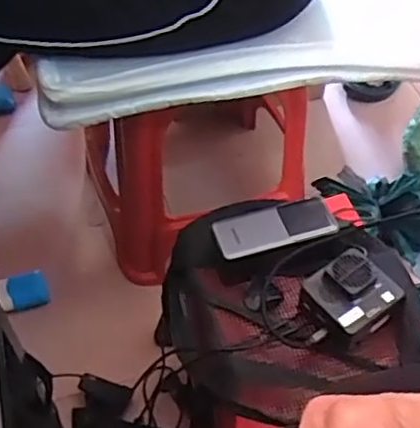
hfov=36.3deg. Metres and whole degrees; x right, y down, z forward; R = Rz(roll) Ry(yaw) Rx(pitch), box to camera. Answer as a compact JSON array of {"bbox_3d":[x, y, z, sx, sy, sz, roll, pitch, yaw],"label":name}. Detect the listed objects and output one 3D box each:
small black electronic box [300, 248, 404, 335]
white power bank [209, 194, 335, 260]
[{"bbox_3d":[0.140,0.079,0.639,0.076,0.043,0.075,-29,58,-22],"label":"small black electronic box"},{"bbox_3d":[0.070,0.013,0.677,0.128,0.018,0.047,-13,53,-12],"label":"white power bank"}]

